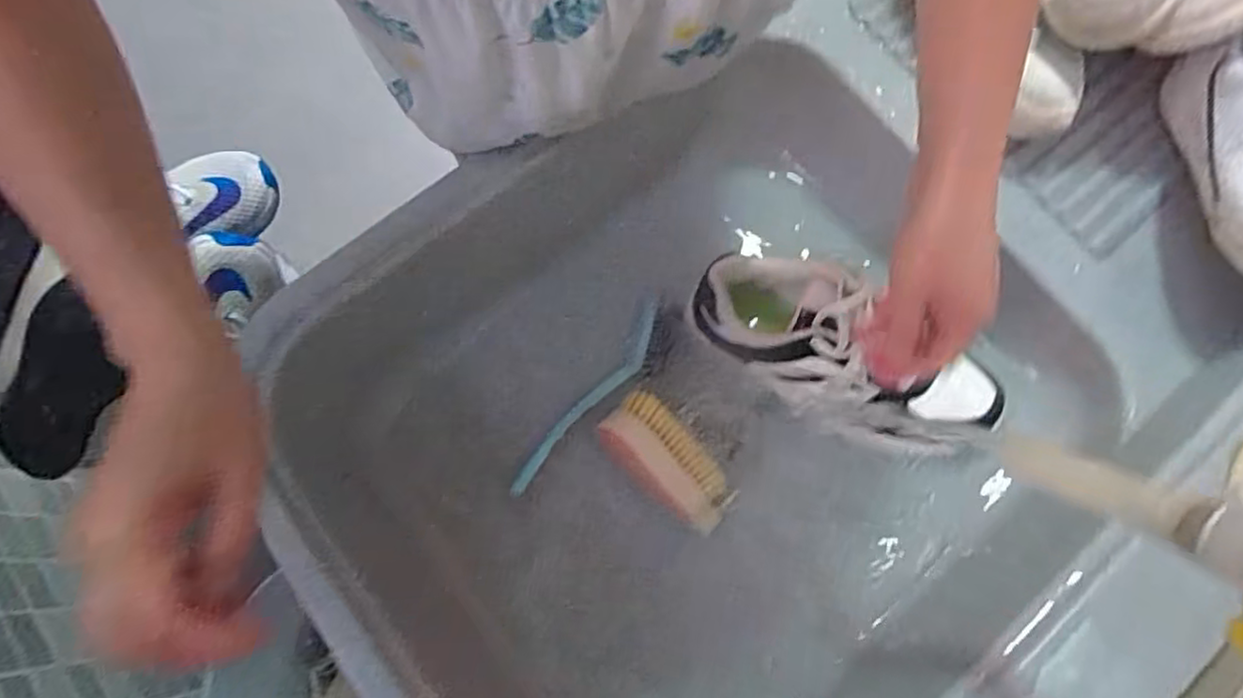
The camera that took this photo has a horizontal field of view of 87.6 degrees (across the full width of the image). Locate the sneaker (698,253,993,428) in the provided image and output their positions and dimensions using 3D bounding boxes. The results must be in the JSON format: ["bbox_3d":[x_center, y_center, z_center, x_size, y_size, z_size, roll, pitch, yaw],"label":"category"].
[{"bbox_3d":[0.190,0.000,0.550,0.261,0.086,0.084,27,74,8],"label":"sneaker"}]

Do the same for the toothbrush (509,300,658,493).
[{"bbox_3d":[-0.025,0.048,0.604,0.032,0.016,0.219,34,75,11],"label":"toothbrush"}]

